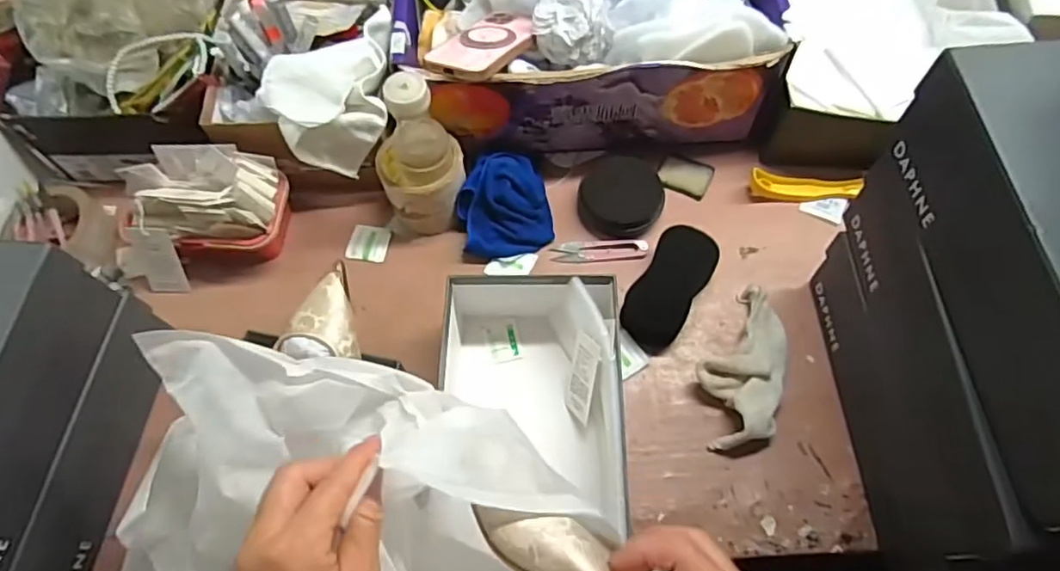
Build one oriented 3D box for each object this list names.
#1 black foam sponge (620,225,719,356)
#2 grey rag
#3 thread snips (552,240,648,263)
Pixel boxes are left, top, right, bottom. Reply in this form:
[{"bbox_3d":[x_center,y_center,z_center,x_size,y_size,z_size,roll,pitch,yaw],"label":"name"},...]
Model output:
[{"bbox_3d":[0.146,0.001,0.640,0.062,0.021,0.136,28,82,14],"label":"black foam sponge"},{"bbox_3d":[0.206,0.074,0.592,0.075,0.042,0.166,15,66,9],"label":"grey rag"},{"bbox_3d":[0.077,-0.038,0.673,0.100,0.013,0.025,0,64,2],"label":"thread snips"}]

